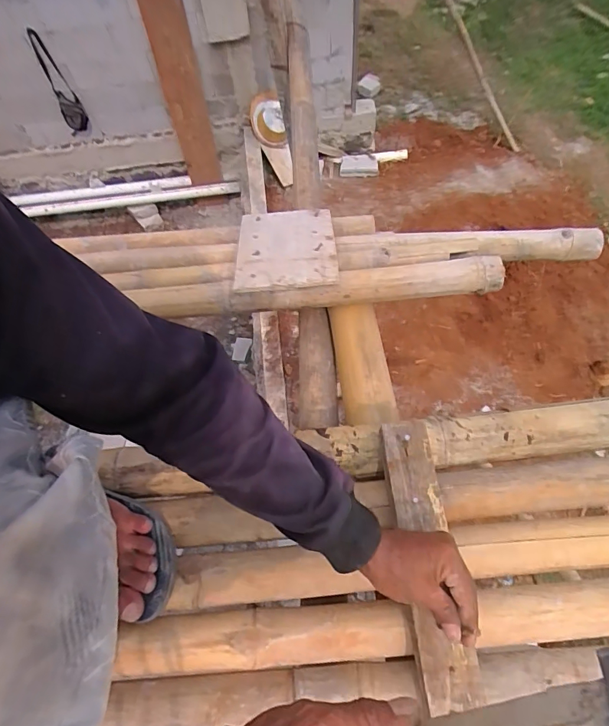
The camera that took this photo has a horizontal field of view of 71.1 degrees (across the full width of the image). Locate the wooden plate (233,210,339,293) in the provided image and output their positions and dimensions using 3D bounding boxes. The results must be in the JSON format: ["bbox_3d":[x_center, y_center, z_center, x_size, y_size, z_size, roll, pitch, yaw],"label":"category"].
[{"bbox_3d":[-0.033,-0.206,0.743,0.166,0.013,0.229,-6,47,3],"label":"wooden plate"}]

